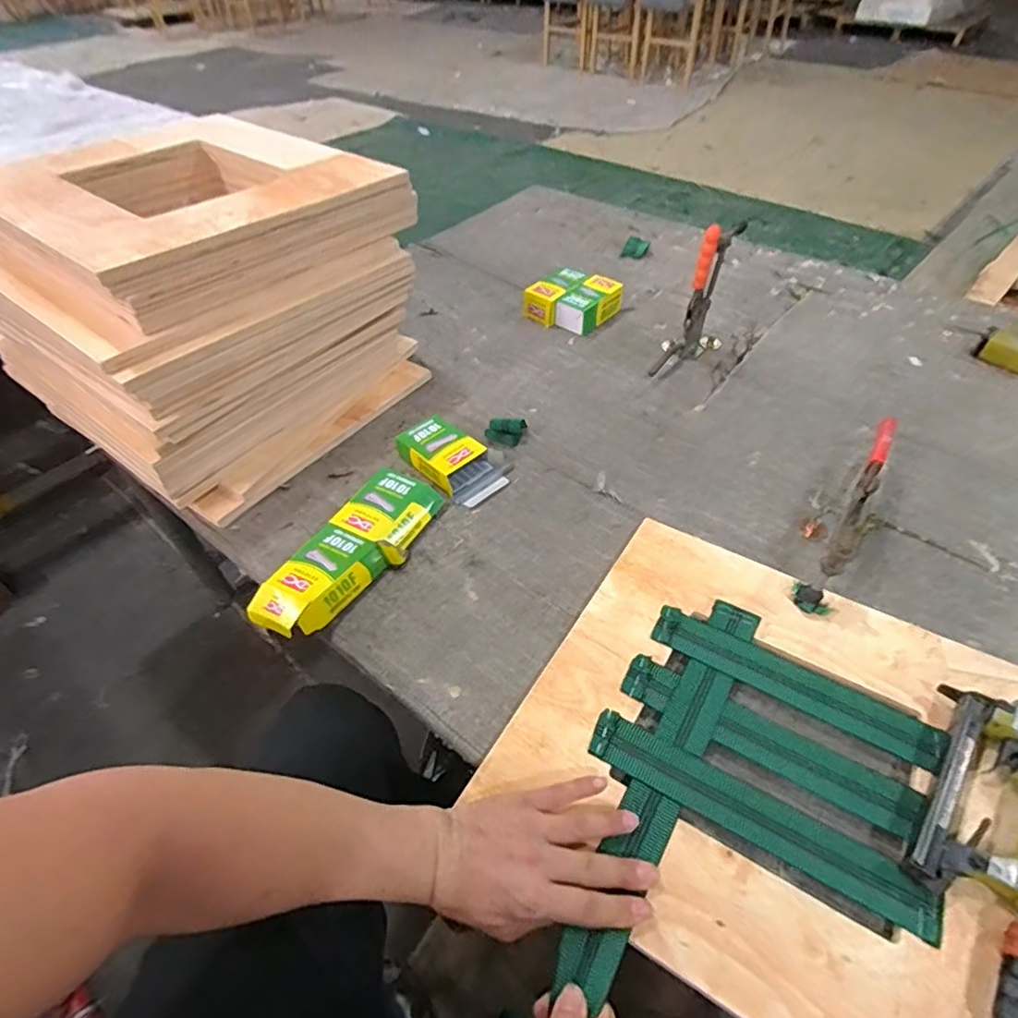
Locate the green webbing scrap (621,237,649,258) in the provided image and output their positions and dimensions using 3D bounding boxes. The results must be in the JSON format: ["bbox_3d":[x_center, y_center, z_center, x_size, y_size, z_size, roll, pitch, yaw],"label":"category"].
[{"bbox_3d":[0.275,-0.567,1.268,0.049,0.008,0.093,14,49,15],"label":"green webbing scrap"}]

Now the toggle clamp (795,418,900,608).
[{"bbox_3d":[0.412,-0.001,0.677,0.048,0.108,0.293,28,54,25],"label":"toggle clamp"}]

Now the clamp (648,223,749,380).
[{"bbox_3d":[0.303,-0.341,0.929,0.068,0.201,0.204,34,57,29],"label":"clamp"}]

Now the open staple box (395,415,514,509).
[{"bbox_3d":[-0.078,-0.069,0.806,0.088,0.034,0.155,-37,56,-28],"label":"open staple box"}]

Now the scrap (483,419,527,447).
[{"bbox_3d":[-0.005,-0.113,0.848,0.059,0.034,0.028,-1,47,1],"label":"scrap"}]

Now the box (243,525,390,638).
[{"bbox_3d":[-0.220,0.085,0.665,0.091,0.036,0.141,23,52,21],"label":"box"}]

